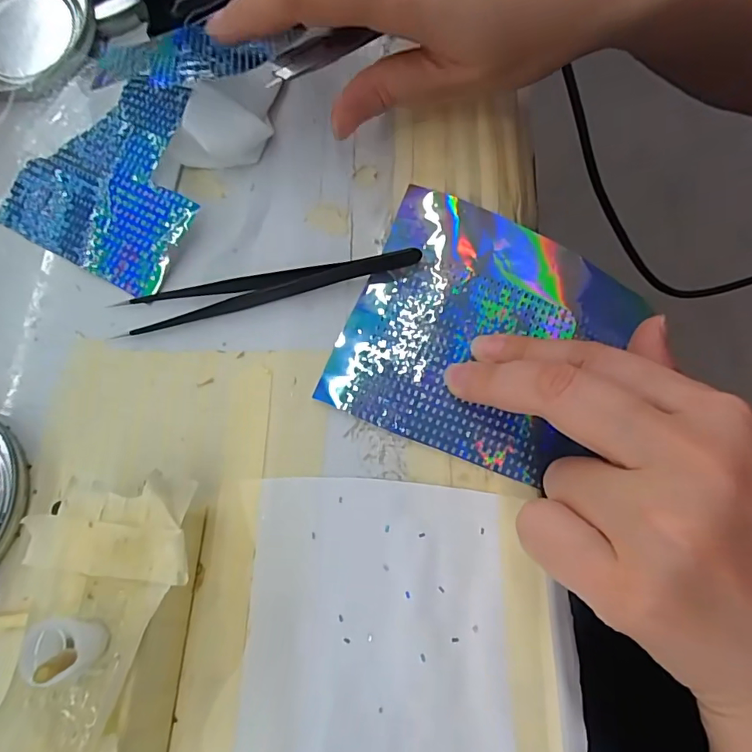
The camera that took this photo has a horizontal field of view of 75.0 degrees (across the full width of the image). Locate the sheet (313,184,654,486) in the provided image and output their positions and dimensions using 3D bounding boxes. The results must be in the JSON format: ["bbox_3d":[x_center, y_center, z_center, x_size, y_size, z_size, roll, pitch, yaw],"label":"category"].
[{"bbox_3d":[0.045,-0.018,0.199,0.107,0.008,0.103,22,74,5],"label":"sheet"}]

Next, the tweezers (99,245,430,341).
[{"bbox_3d":[-0.045,-0.037,0.203,0.125,0.012,0.016,-10,70,-1],"label":"tweezers"}]

